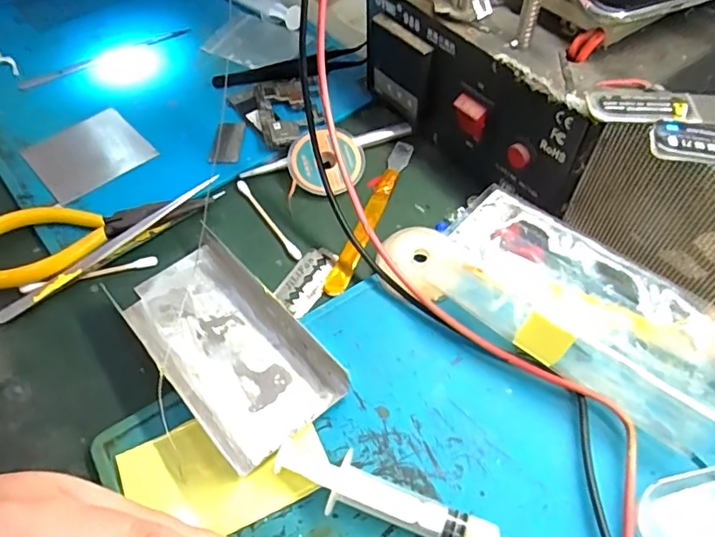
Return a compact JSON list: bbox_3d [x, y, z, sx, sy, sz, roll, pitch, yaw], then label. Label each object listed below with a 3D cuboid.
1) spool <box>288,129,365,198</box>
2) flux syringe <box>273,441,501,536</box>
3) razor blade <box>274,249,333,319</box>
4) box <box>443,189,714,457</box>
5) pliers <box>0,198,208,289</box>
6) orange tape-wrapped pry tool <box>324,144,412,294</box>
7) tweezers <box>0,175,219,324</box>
[{"bbox_3d":[-0.019,-0.065,0.330,0.045,0.012,0.045,2,66,-4],"label":"spool"},{"bbox_3d":[0.021,0.094,0.213,0.113,0.015,0.019,13,56,13],"label":"flux syringe"},{"bbox_3d":[-0.027,0.008,0.291,0.021,0.004,0.039,30,61,17],"label":"razor blade"},{"bbox_3d":[0.101,0.019,0.247,0.132,0.039,0.061,32,63,24],"label":"box"},{"bbox_3d":[-0.152,-0.022,0.306,0.127,0.014,0.049,-19,55,-9],"label":"pliers"},{"bbox_3d":[0.008,-0.032,0.316,0.012,0.004,0.119,16,57,15],"label":"orange tape-wrapped pry tool"},{"bbox_3d":[-0.135,-0.012,0.301,0.133,0.011,0.008,-37,60,-20],"label":"tweezers"}]

